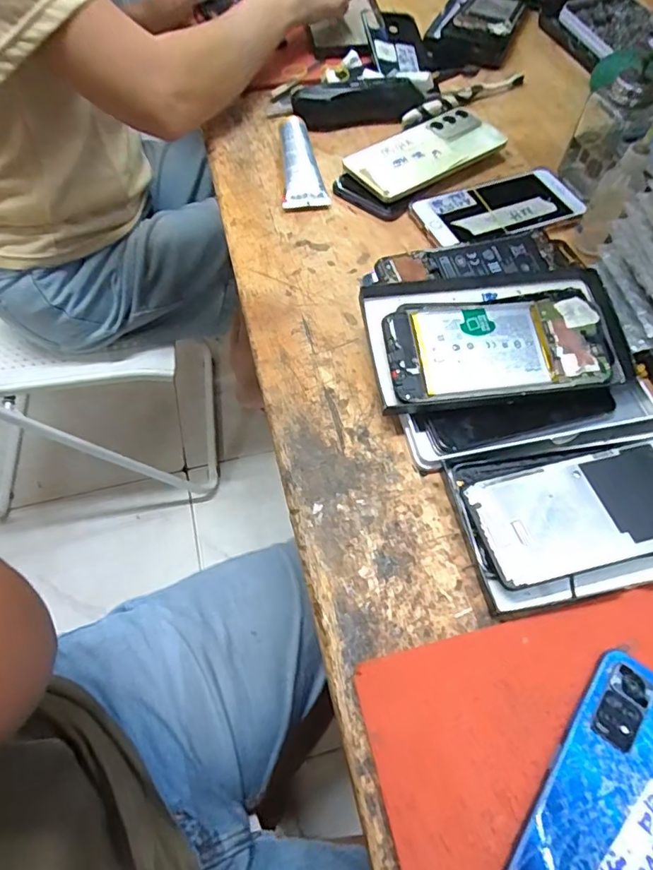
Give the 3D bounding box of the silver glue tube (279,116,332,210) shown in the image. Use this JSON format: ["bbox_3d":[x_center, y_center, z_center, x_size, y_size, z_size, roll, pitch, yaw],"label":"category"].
[{"bbox_3d":[-0.030,-0.278,0.525,0.045,0.028,0.117,-12,77,-6],"label":"silver glue tube"}]

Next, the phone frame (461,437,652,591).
[{"bbox_3d":[0.174,0.047,0.335,0.157,0.013,0.072,-13,61,-6],"label":"phone frame"}]

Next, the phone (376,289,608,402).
[{"bbox_3d":[0.122,-0.065,0.374,0.157,0.009,0.079,-3,73,-5],"label":"phone"}]

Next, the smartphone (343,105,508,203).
[{"bbox_3d":[0.102,-0.287,0.523,0.169,0.012,0.079,-32,68,-16],"label":"smartphone"}]

